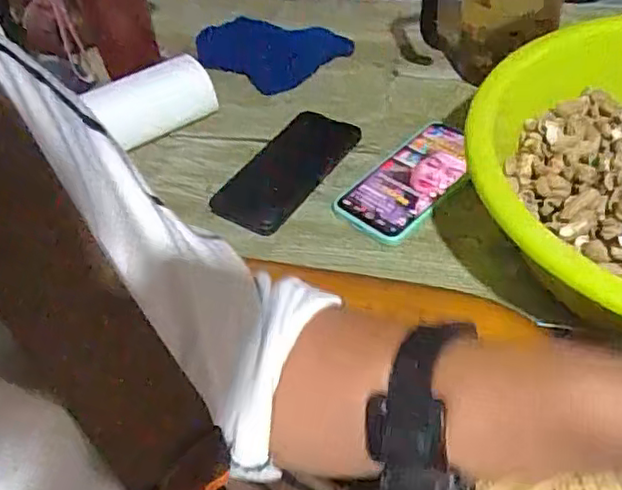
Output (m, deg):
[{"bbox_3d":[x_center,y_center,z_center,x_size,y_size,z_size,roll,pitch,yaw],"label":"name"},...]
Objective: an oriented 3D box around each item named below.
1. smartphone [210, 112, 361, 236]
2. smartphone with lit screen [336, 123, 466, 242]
[{"bbox_3d":[-0.025,-0.074,0.616,0.081,0.014,0.156,21,53,23],"label":"smartphone"},{"bbox_3d":[0.093,-0.060,0.573,0.143,0.008,0.072,-40,58,-23],"label":"smartphone with lit screen"}]

